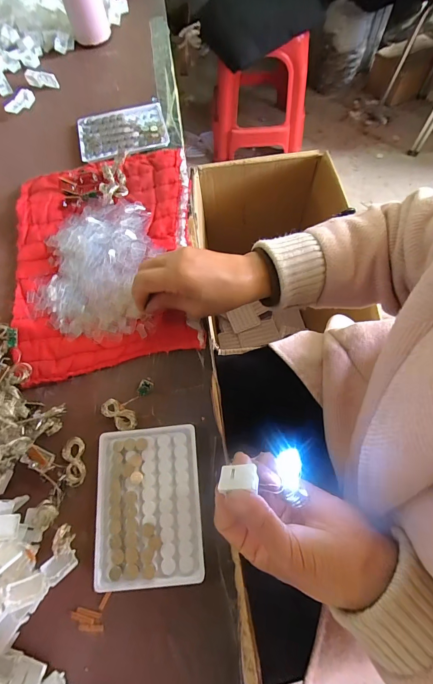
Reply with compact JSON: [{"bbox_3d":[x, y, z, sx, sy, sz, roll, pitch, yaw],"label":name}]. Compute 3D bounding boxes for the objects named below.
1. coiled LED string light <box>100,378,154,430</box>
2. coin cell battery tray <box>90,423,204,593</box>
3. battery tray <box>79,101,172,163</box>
[{"bbox_3d":[-0.095,0.060,0.326,0.041,0.013,0.054,20,71,9],"label":"coiled LED string light"},{"bbox_3d":[-0.064,0.147,0.291,0.094,0.011,0.129,-6,69,0],"label":"coin cell battery tray"},{"bbox_3d":[-0.142,-0.320,0.475,0.130,0.010,0.097,-13,69,-2],"label":"battery tray"}]

